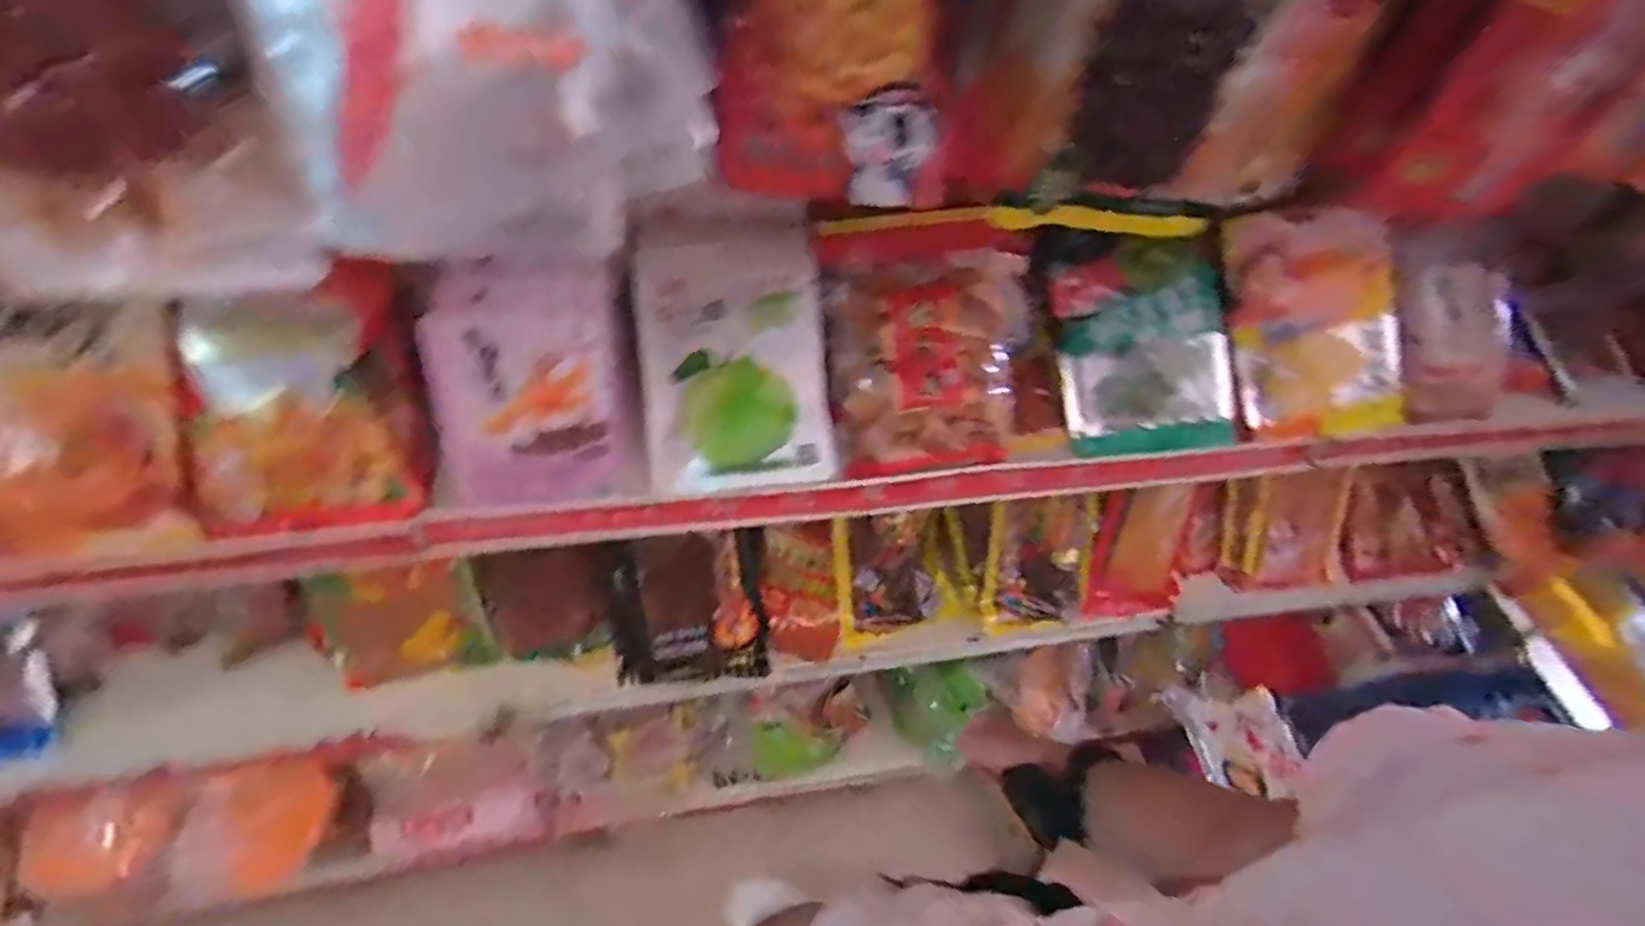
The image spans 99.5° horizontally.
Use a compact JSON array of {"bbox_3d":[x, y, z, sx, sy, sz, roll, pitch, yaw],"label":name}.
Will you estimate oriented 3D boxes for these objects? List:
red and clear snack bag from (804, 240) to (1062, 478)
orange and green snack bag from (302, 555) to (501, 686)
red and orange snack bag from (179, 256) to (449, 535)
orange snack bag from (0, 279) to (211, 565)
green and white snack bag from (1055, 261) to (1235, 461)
[{"bbox_3d":[0.121,-0.107,0.674,0.240,0.048,0.216,-8,91,-12],"label":"red and clear snack bag"},{"bbox_3d":[-0.500,0.185,0.824,0.185,0.143,0.045,-10,11,-11],"label":"orange and green snack bag"},{"bbox_3d":[-0.411,-0.047,0.563,0.177,0.191,0.045,-12,10,-11],"label":"red and orange snack bag"},{"bbox_3d":[-0.584,-0.033,0.516,0.184,0.031,0.208,-7,93,-12],"label":"orange snack bag"},{"bbox_3d":[0.338,-0.102,0.715,0.173,0.181,0.037,-6,5,3],"label":"green and white snack bag"}]

